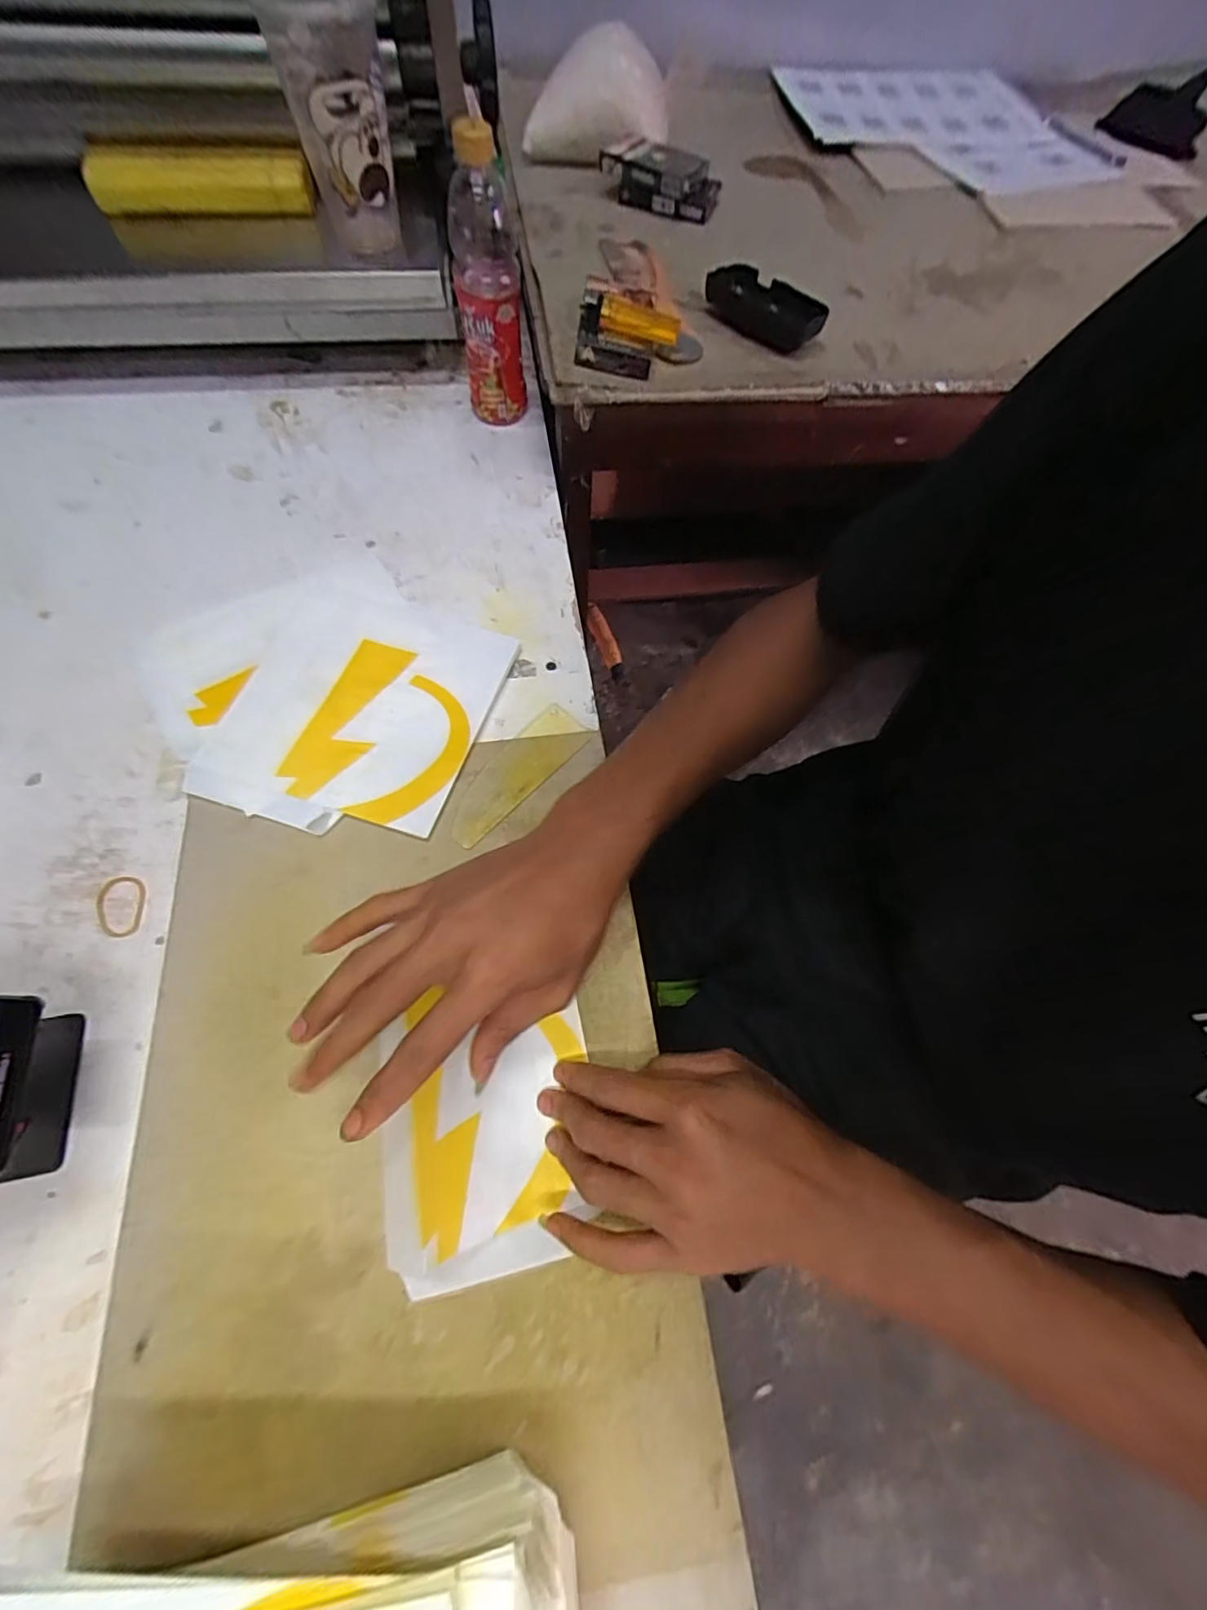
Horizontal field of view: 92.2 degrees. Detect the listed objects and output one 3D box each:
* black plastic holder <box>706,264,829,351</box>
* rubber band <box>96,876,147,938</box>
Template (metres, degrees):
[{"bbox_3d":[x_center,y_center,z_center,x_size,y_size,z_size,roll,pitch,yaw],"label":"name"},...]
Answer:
[{"bbox_3d":[0.146,-0.443,0.517,0.043,0.031,0.114,-39,73,-19],"label":"black plastic holder"},{"bbox_3d":[-0.293,0.061,0.352,0.027,0.004,0.039,-16,65,-10],"label":"rubber band"}]

